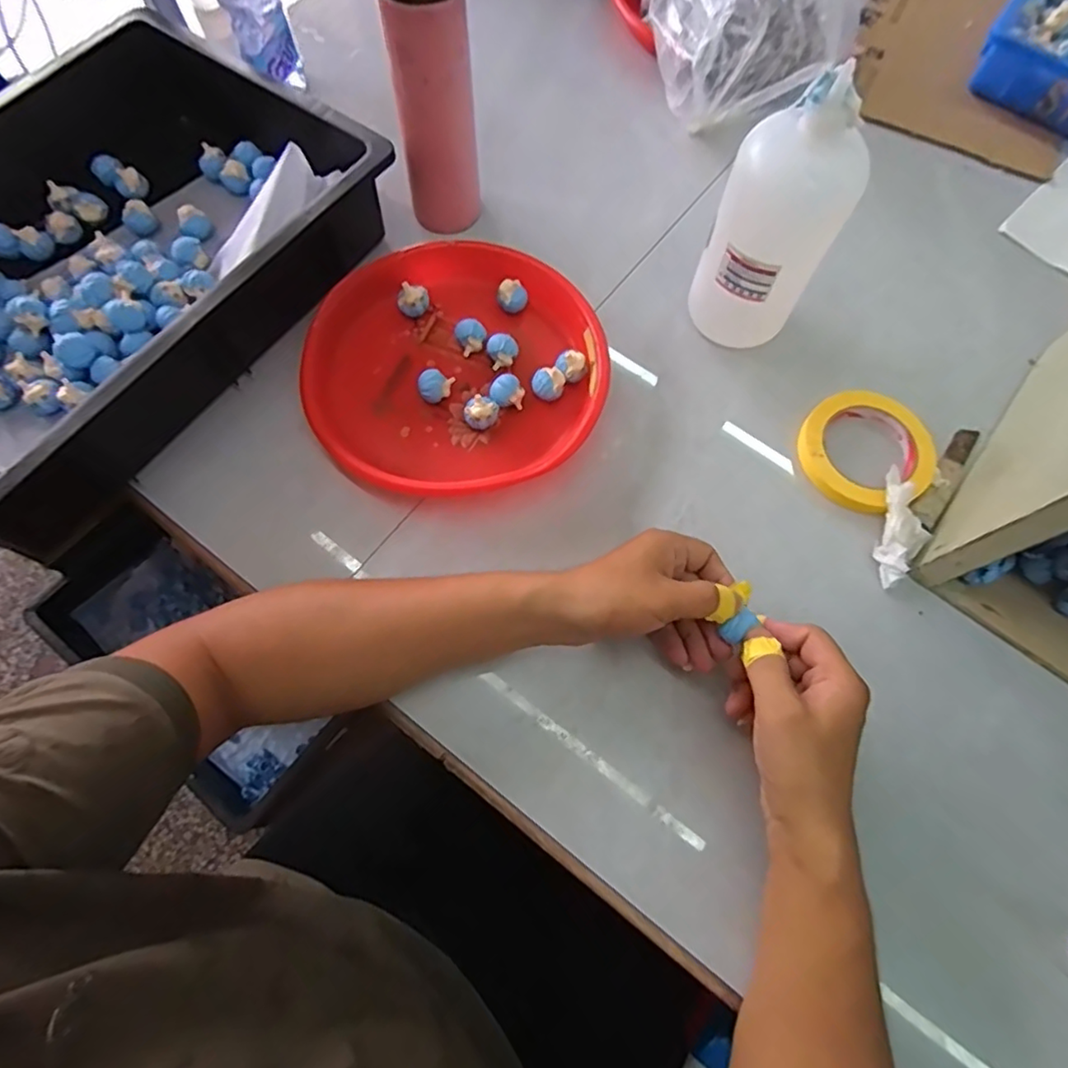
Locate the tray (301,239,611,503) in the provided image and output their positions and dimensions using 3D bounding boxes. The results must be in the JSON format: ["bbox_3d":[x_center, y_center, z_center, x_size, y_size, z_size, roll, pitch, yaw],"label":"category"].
[{"bbox_3d":[-0.068,-0.145,0.526,0.245,0.040,0.241,-15,70,-6],"label":"tray"}]

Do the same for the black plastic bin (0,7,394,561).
[{"bbox_3d":[-0.369,-0.235,0.522,0.314,0.102,0.461,34,73,12],"label":"black plastic bin"}]

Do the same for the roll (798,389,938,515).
[{"bbox_3d":[0.280,-0.070,0.510,0.106,0.016,0.106,0,69,0],"label":"roll"}]

